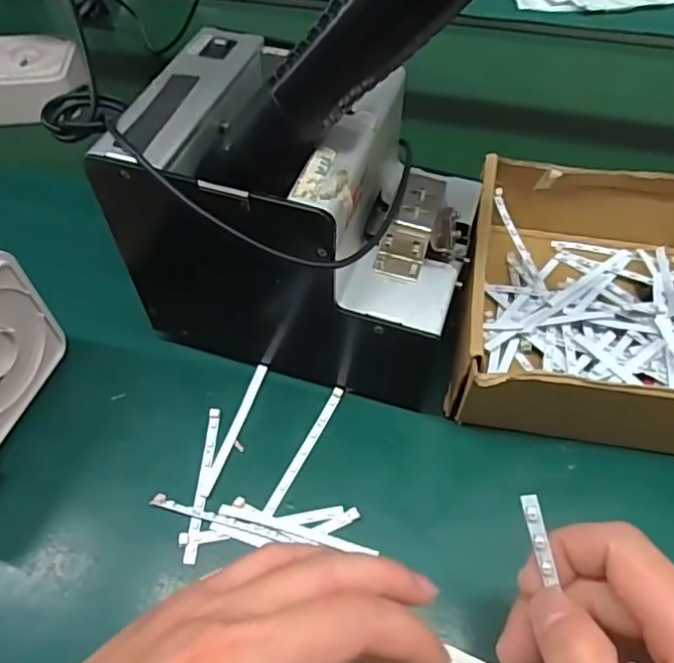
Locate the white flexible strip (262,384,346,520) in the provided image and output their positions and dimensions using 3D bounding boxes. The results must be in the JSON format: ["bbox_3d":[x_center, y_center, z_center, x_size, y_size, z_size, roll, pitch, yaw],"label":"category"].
[{"bbox_3d":[-0.019,0.068,0.336,0.007,0.005,0.087,22,55,17],"label":"white flexible strip"}]

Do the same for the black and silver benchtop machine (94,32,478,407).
[{"bbox_3d":[-0.012,-0.057,0.336,0.178,0.158,0.126,14,53,11],"label":"black and silver benchtop machine"}]

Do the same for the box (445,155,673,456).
[{"bbox_3d":[0.187,-0.016,0.355,0.212,0.076,0.182,10,53,8],"label":"box"}]

